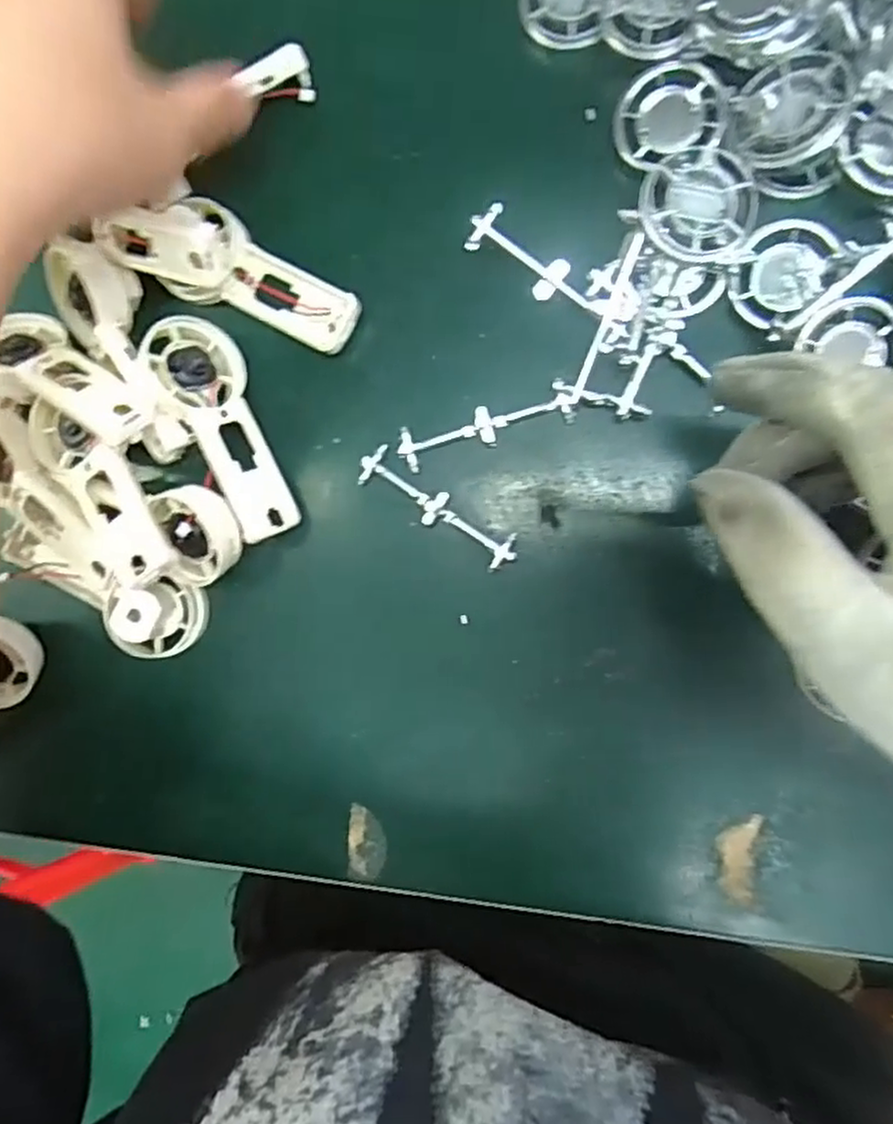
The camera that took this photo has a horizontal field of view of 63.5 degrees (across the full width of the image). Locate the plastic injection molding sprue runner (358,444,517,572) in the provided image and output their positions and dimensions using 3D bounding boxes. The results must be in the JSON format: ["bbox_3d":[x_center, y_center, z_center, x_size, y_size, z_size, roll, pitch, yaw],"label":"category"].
[{"bbox_3d":[-0.004,-0.021,0.288,0.071,0.004,0.017,34,96,8],"label":"plastic injection molding sprue runner"}]

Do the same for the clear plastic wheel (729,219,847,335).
[{"bbox_3d":[0.120,-0.104,0.257,0.038,0.011,0.032,-41,83,8],"label":"clear plastic wheel"}]

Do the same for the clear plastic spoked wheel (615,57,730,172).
[{"bbox_3d":[0.083,-0.165,0.265,0.040,0.012,0.034,-14,88,10],"label":"clear plastic spoked wheel"}]

